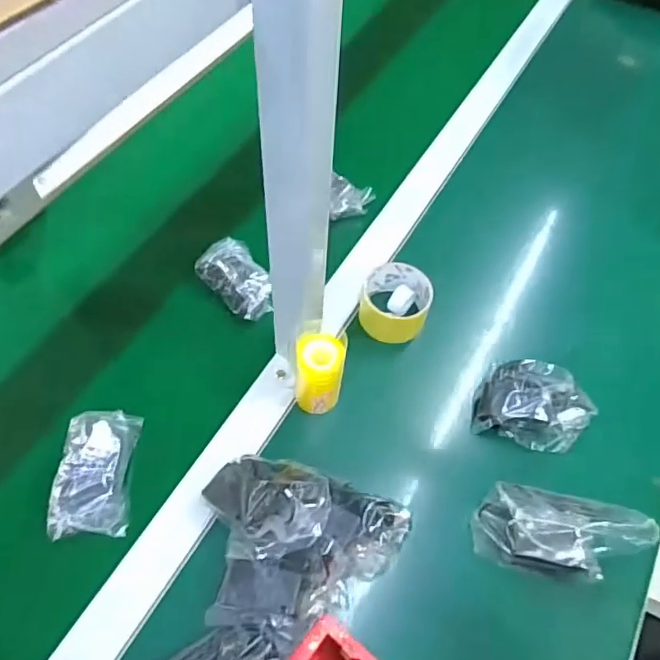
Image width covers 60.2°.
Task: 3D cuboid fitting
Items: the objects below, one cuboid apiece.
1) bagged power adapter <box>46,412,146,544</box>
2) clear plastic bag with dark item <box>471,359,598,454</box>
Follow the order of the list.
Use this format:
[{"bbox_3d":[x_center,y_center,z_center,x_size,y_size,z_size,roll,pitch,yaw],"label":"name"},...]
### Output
[{"bbox_3d":[-0.240,0.144,0.582,0.070,0.031,0.125,0,58,-3],"label":"bagged power adapter"},{"bbox_3d":[0.227,0.084,0.628,0.119,0.061,0.096,28,61,14],"label":"clear plastic bag with dark item"}]

